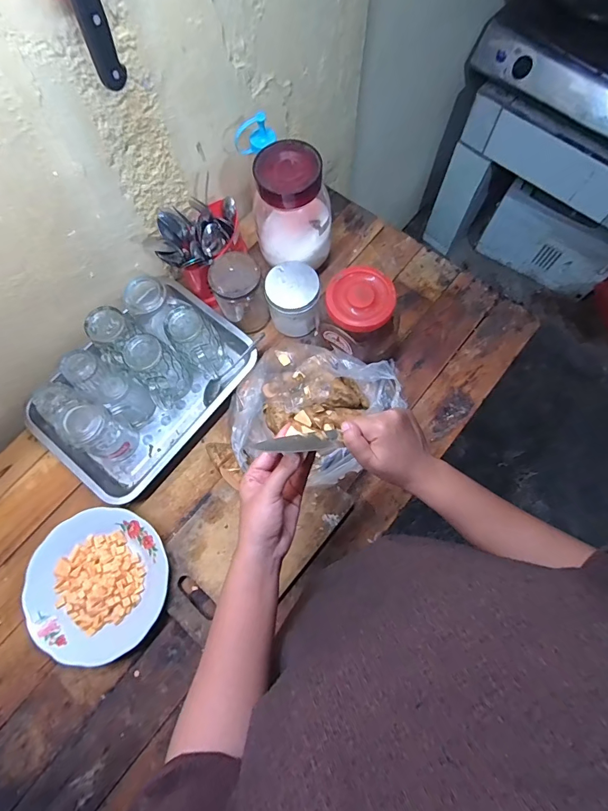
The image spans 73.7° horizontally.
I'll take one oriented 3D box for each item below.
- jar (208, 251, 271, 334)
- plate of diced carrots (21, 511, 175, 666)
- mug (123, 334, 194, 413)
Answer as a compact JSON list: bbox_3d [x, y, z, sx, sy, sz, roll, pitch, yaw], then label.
[{"bbox_3d":[-0.109,-0.187,0.694,0.077,0.128,0.074,0,72,1],"label":"jar"},{"bbox_3d":[-0.305,0.265,0.614,0.203,0.038,0.202,0,72,1],"label":"plate of diced carrots"},{"bbox_3d":[-0.241,-0.053,0.662,0.079,0.127,0.074,0,72,1],"label":"mug"}]

